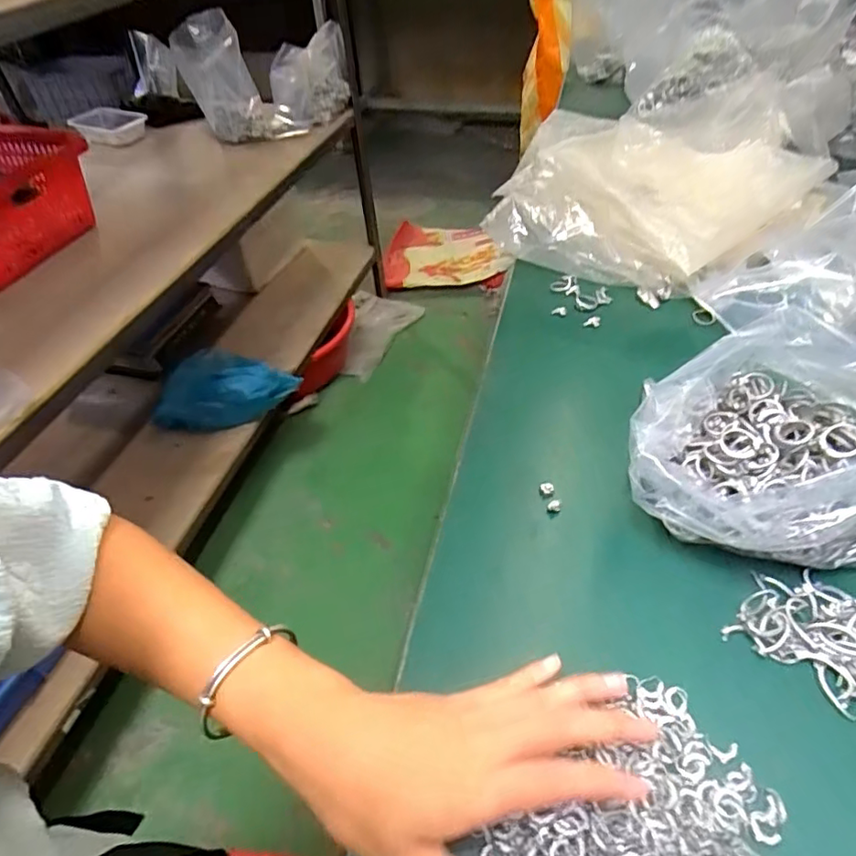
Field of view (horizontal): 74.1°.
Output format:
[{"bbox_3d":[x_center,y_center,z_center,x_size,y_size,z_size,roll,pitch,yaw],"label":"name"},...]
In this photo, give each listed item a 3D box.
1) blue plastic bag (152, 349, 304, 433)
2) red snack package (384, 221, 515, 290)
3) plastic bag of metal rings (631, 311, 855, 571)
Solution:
[{"bbox_3d":[-0.426,-0.072,1.177,0.306,0.148,0.113,-17,47,-11],"label":"blue plastic bag"},{"bbox_3d":[0.053,-0.568,1.857,0.390,0.079,0.340,0,46,5],"label":"red snack package"},{"bbox_3d":[0.207,0.011,0.356,0.159,0.118,0.124,-6,46,-1],"label":"plastic bag of metal rings"}]

